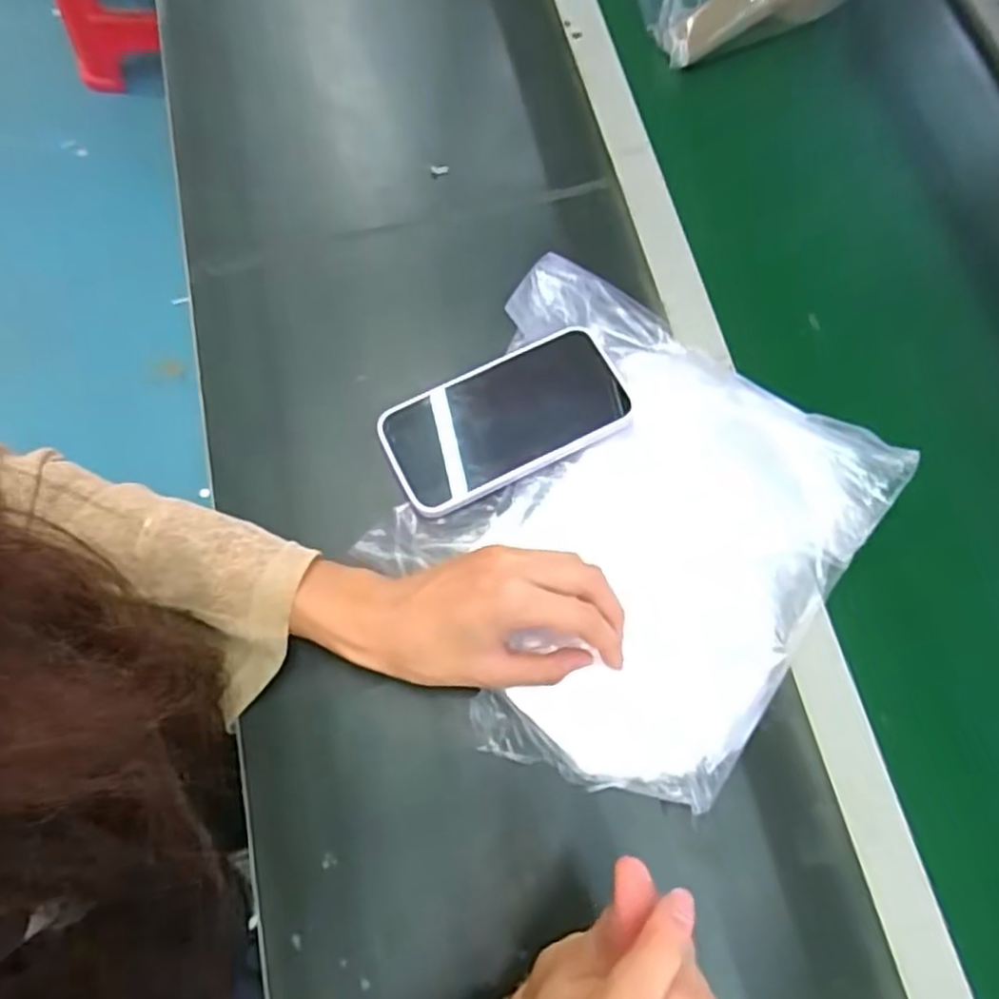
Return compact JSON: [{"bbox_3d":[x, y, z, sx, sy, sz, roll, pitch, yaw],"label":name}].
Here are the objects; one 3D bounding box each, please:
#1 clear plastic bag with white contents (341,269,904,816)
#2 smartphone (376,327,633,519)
[{"bbox_3d":[0.064,0.017,0.434,0.241,0.029,0.259,32,79,16],"label":"clear plastic bag with white contents"},{"bbox_3d":[0.004,-0.051,0.457,0.147,0.011,0.076,-25,73,-12],"label":"smartphone"}]

